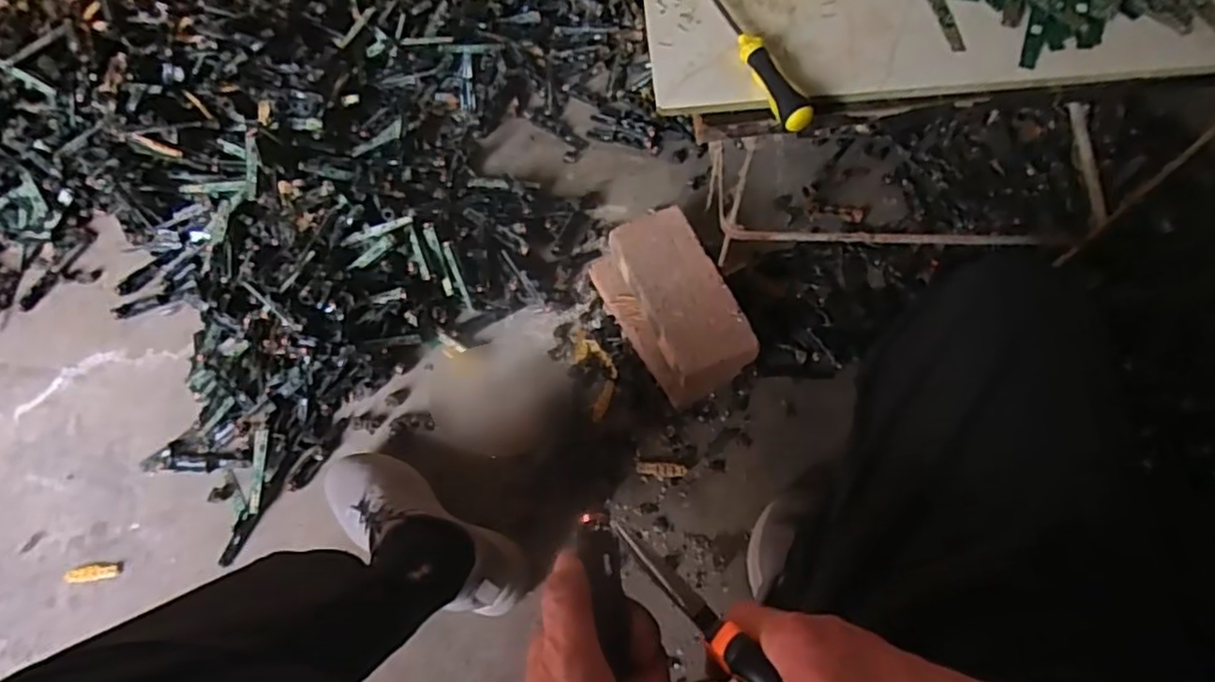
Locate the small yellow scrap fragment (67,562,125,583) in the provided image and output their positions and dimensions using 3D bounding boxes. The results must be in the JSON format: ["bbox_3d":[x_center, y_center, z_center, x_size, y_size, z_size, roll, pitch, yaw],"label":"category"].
[{"bbox_3d":[-0.611,0.276,0.798,0.061,0.009,0.020,-5,68,-15],"label":"small yellow scrap fragment"}]

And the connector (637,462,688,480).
[{"bbox_3d":[0.065,0.154,0.797,0.059,0.004,0.018,2,69,2],"label":"connector"}]

